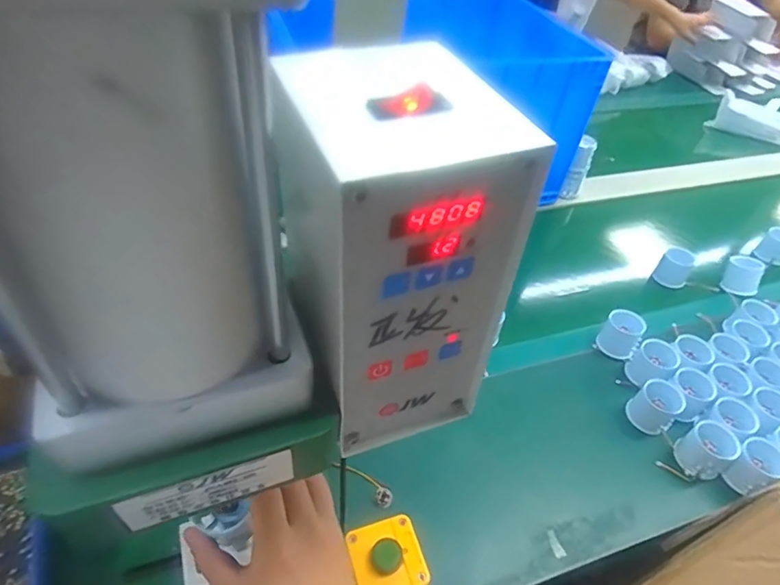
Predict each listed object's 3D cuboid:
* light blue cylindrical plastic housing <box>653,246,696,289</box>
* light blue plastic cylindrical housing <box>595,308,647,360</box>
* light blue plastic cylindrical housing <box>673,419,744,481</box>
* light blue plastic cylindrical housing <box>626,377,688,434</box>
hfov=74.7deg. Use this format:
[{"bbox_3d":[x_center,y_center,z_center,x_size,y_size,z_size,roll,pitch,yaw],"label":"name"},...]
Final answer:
[{"bbox_3d":[0.515,-0.045,0.923,0.051,0.057,0.041,29,48,20],"label":"light blue cylindrical plastic housing"},{"bbox_3d":[0.338,0.061,0.748,0.054,0.051,0.052,31,49,22],"label":"light blue plastic cylindrical housing"},{"bbox_3d":[0.390,0.194,0.628,0.053,0.047,0.052,4,44,-4],"label":"light blue plastic cylindrical housing"},{"bbox_3d":[0.342,0.151,0.666,0.044,0.045,0.052,-24,52,-28],"label":"light blue plastic cylindrical housing"}]

